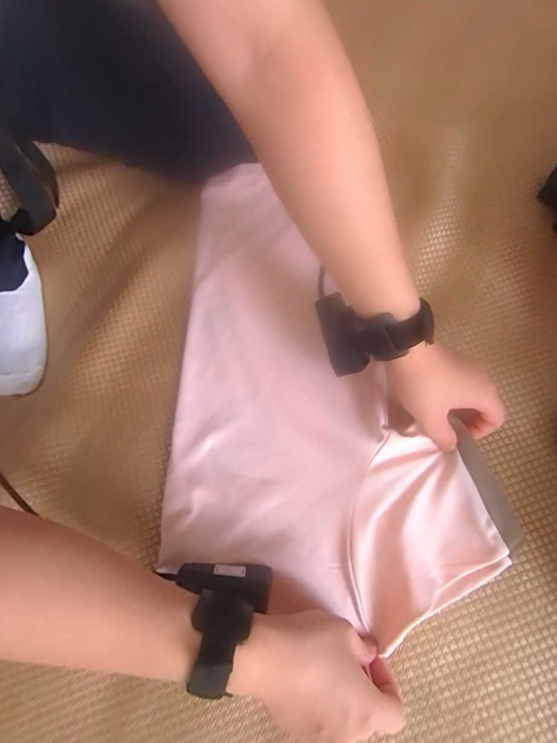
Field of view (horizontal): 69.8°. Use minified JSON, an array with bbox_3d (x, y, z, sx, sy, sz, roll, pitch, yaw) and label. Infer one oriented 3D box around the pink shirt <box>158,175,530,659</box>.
[{"bbox_3d":[-0.019,0.017,0.379,0.254,0.020,0.461,-30,72,-9],"label":"pink shirt"}]

